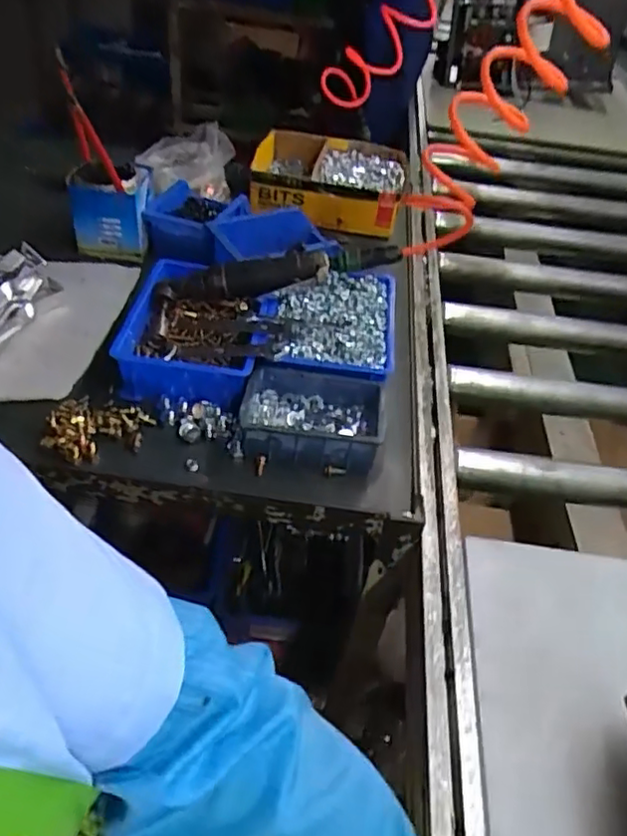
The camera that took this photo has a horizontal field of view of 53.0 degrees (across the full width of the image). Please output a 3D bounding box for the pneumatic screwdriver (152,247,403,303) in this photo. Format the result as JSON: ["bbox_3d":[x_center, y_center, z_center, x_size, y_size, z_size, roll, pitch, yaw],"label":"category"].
[{"bbox_3d":[-0.041,-0.170,0.734,0.284,0.044,0.058,-8,44,8],"label":"pneumatic screwdriver"}]

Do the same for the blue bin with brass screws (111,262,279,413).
[{"bbox_3d":[-0.134,-0.094,0.734,0.166,0.071,0.192,9,44,1],"label":"blue bin with brass screws"}]

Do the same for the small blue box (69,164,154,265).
[{"bbox_3d":[-0.280,-0.291,0.876,0.102,0.099,0.094,3,44,-5],"label":"small blue box"}]

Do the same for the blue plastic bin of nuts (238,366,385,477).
[{"bbox_3d":[-0.001,0.004,0.658,0.146,0.053,0.097,8,44,1],"label":"blue plastic bin of nuts"}]

